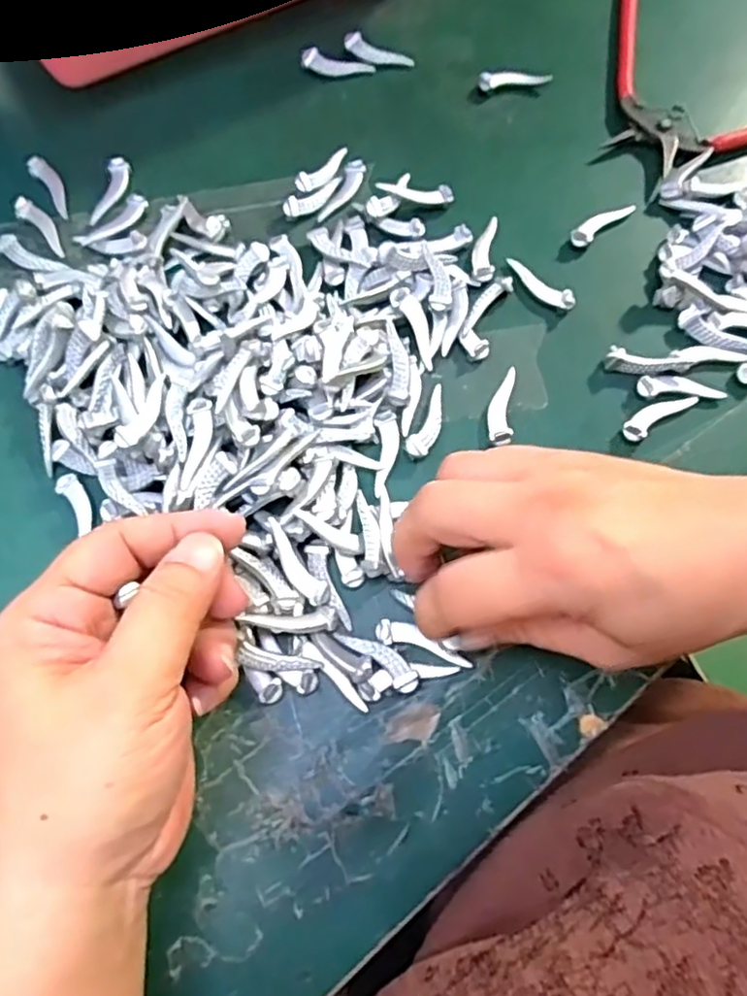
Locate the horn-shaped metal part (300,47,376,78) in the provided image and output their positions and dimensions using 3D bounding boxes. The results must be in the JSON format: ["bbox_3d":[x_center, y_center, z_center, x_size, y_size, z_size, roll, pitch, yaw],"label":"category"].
[{"bbox_3d":[-0.020,-0.239,0.372,0.040,0.007,0.010,7,71,3],"label":"horn-shaped metal part"}]

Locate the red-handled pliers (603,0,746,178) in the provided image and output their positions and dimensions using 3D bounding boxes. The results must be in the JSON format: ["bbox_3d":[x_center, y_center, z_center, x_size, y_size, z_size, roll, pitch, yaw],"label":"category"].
[{"bbox_3d":[0.196,-0.226,0.368,0.131,0.010,0.136,12,71,4],"label":"red-handled pliers"}]

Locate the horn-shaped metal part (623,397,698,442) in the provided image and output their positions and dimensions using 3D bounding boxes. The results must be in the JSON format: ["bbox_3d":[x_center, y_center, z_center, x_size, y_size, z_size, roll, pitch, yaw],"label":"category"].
[{"bbox_3d":[0.128,-0.038,0.303,0.039,0.006,0.011,-33,74,-11],"label":"horn-shaped metal part"}]

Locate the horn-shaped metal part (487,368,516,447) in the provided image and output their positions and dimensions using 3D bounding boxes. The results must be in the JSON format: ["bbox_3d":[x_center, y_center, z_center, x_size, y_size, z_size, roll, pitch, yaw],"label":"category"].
[{"bbox_3d":[0.058,-0.041,0.305,0.011,0.006,0.038,6,70,2],"label":"horn-shaped metal part"}]

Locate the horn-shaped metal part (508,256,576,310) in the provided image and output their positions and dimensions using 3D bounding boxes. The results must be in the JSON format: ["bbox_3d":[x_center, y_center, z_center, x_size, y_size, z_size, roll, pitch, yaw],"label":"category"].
[{"bbox_3d":[0.079,-0.103,0.326,0.038,0.006,0.011,36,74,12],"label":"horn-shaped metal part"}]

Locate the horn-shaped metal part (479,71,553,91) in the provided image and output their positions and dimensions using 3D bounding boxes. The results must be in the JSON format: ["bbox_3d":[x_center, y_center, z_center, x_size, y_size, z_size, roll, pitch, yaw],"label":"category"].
[{"bbox_3d":[0.078,-0.229,0.371,0.041,0.008,0.008,-9,71,-3],"label":"horn-shaped metal part"}]

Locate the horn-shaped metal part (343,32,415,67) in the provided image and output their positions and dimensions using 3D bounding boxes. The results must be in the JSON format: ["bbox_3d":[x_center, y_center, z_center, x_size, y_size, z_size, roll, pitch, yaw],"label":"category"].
[{"bbox_3d":[0.003,-0.248,0.376,0.039,0.007,0.012,19,72,7],"label":"horn-shaped metal part"}]

